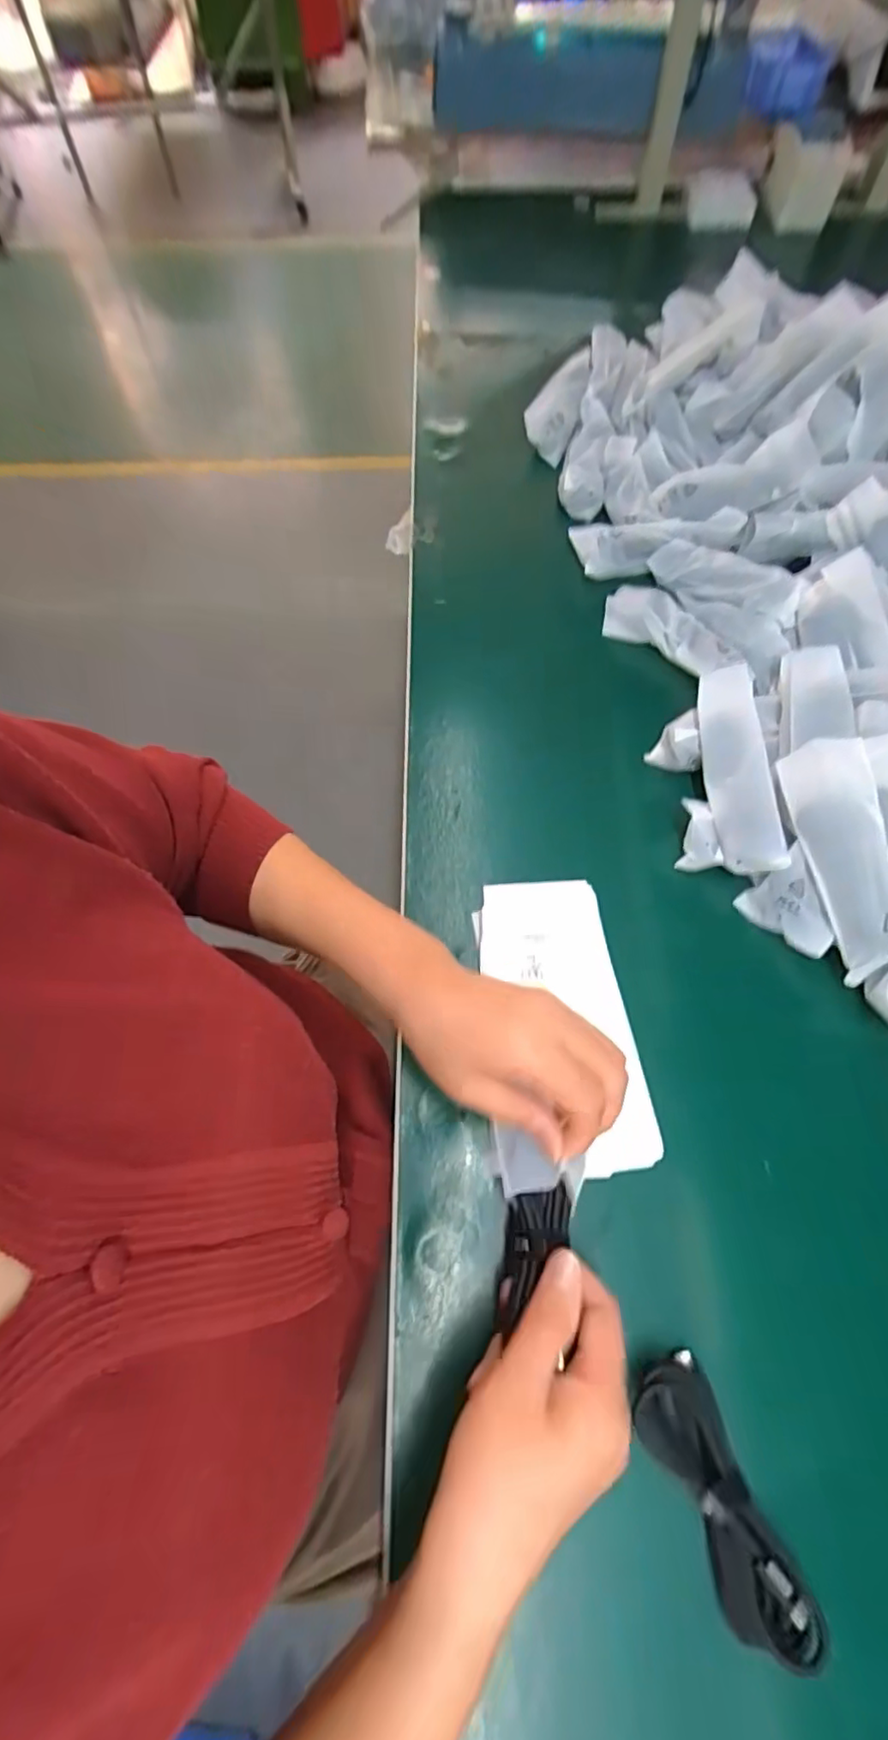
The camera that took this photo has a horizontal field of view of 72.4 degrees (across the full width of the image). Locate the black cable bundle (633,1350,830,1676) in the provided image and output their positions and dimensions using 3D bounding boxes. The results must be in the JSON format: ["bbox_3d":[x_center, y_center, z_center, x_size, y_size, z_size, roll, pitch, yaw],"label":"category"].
[{"bbox_3d":[0.128,0.297,0.286,0.042,0.019,0.111,-20,66,-9],"label":"black cable bundle"}]

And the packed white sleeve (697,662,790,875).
[{"bbox_3d":[0.206,-0.072,0.430,0.043,0.009,0.153,-16,72,41],"label":"packed white sleeve"}]

